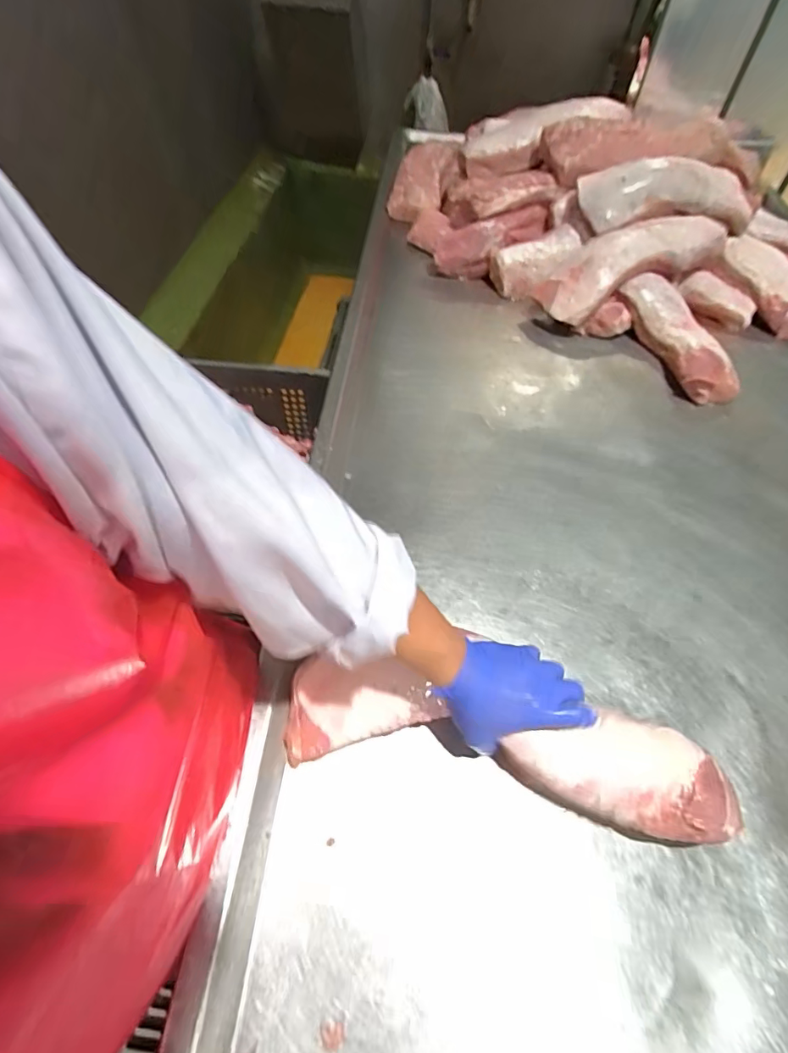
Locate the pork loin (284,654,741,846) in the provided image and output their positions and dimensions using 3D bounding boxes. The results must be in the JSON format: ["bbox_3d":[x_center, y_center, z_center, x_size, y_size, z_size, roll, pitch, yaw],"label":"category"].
[{"bbox_3d":[0.107,0.222,0.482,0.429,0.056,0.103,11,54,6],"label":"pork loin"}]

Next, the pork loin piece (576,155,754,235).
[{"bbox_3d":[0.590,-0.708,1.023,0.384,0.096,0.135,-3,56,-6],"label":"pork loin piece"}]

